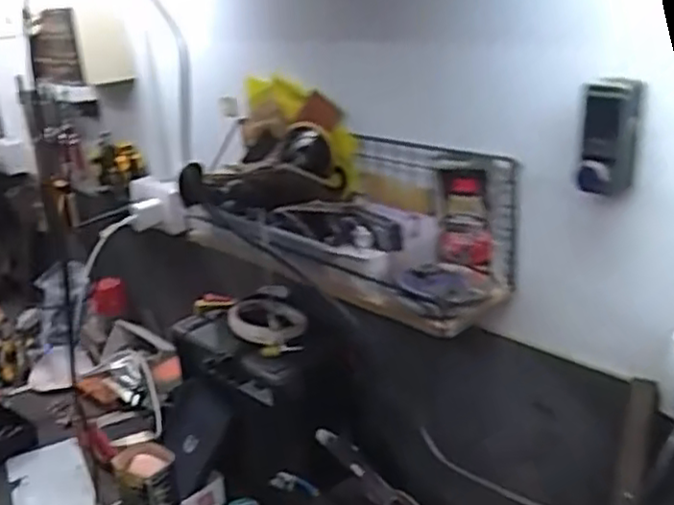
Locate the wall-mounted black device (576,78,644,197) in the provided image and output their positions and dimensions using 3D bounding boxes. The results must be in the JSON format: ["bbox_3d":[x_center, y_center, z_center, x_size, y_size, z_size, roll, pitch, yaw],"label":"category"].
[{"bbox_3d":[0.230,-0.094,0.589,0.043,0.099,0.052,7,23,25],"label":"wall-mounted black device"}]

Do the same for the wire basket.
[{"bbox_3d":[-0.005,-0.048,0.818,0.427,0.141,0.125,16,28,41],"label":"wire basket"}]

